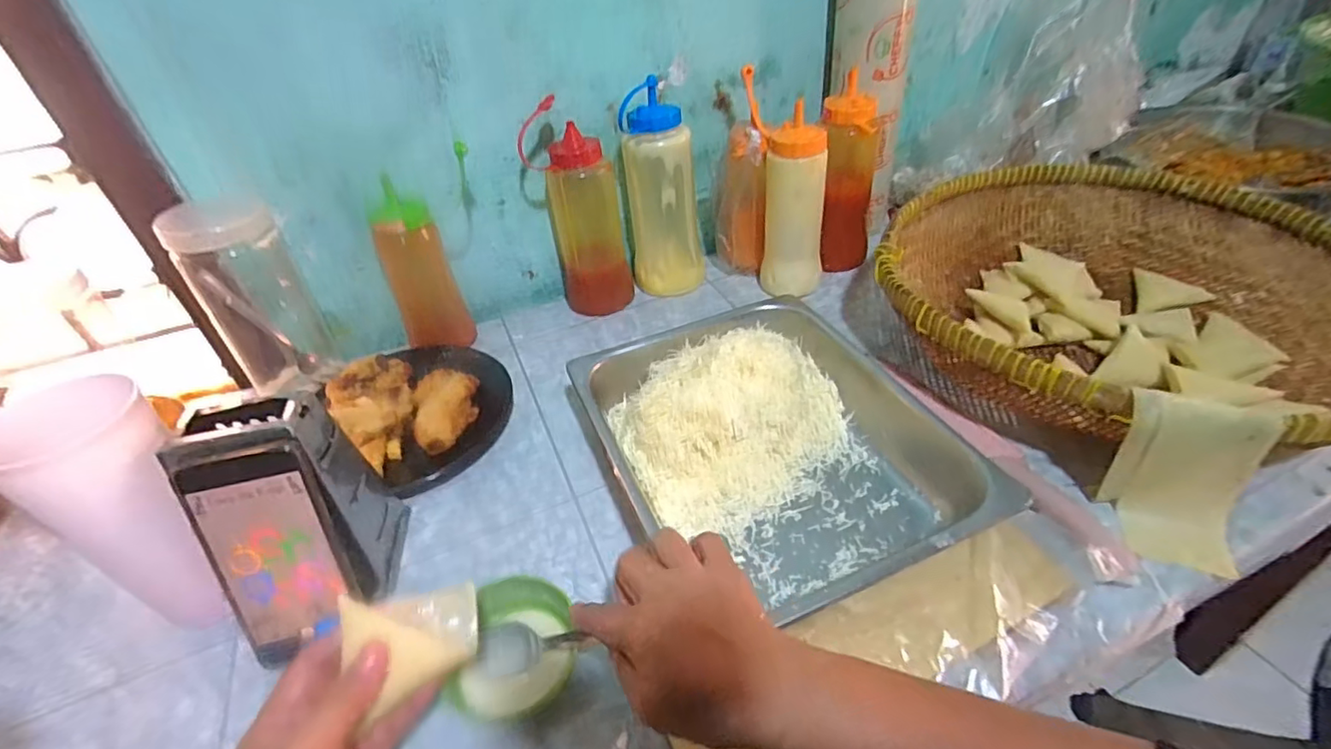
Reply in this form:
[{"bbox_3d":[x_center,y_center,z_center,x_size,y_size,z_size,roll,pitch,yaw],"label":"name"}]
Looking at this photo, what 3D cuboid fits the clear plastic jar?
[{"bbox_3d":[-0.422,-0.073,0.625,0.087,0.205,0.084,-27,44,-23],"label":"clear plastic jar"}]

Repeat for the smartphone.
[{"bbox_3d":[-0.265,0.127,0.406,0.078,0.157,0.011,-12,22,-9],"label":"smartphone"}]

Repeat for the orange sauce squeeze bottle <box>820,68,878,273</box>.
[{"bbox_3d":[0.223,-0.232,0.730,0.069,0.206,0.058,7,41,15],"label":"orange sauce squeeze bottle"}]

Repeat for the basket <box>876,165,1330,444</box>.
[{"bbox_3d":[0.443,-0.078,0.591,0.435,0.097,0.419,-4,40,3],"label":"basket"}]

